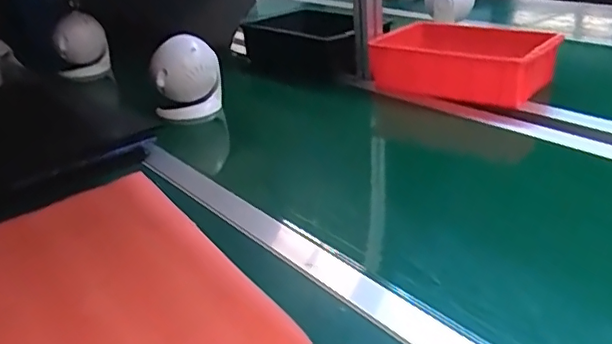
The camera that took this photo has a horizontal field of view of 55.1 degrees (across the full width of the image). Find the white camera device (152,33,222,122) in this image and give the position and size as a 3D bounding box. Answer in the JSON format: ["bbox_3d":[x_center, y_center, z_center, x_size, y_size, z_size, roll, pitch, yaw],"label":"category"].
[{"bbox_3d":[-0.215,-0.168,1.048,0.121,0.139,0.112,-9,26,-6],"label":"white camera device"}]

